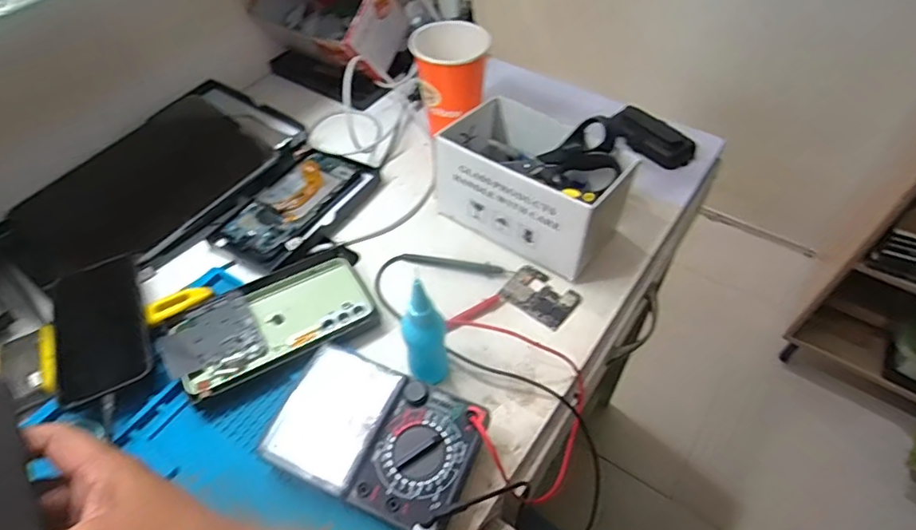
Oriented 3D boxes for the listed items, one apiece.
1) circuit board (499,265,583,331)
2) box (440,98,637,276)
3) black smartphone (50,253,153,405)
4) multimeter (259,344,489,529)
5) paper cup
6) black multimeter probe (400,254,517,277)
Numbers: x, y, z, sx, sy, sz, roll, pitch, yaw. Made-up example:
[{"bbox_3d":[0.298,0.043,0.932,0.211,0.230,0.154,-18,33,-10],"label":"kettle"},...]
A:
[{"bbox_3d":[0.080,0.029,0.518,0.066,0.005,0.048,33,59,25],"label":"circuit board"},{"bbox_3d":[0.074,-0.085,0.547,0.179,0.092,0.110,32,59,25],"label":"box"},{"bbox_3d":[-0.315,0.053,0.471,0.076,0.008,0.141,-26,56,-13],"label":"black smartphone"},{"bbox_3d":[-0.062,0.134,0.408,0.150,0.040,0.101,19,54,17],"label":"multimeter"},{"bbox_3d":[-0.010,-0.215,0.619,0.082,0.104,0.081,-1,51,1],"label":"paper cup"},{"bbox_3d":[-0.002,0.000,0.540,0.115,0.018,0.012,9,52,9],"label":"black multimeter probe"}]

